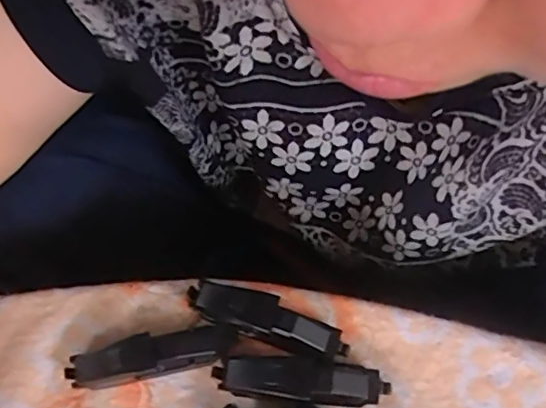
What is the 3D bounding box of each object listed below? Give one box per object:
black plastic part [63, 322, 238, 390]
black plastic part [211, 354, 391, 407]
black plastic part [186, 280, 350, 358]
[{"bbox_3d":[-0.060,0.074,0.274,0.082,0.022,0.020,-14,70,-5],"label":"black plastic part"},{"bbox_3d":[0.013,0.082,0.264,0.080,0.020,0.019,6,69,2],"label":"black plastic part"},{"bbox_3d":[-0.003,0.056,0.275,0.080,0.020,0.019,20,70,7],"label":"black plastic part"}]

